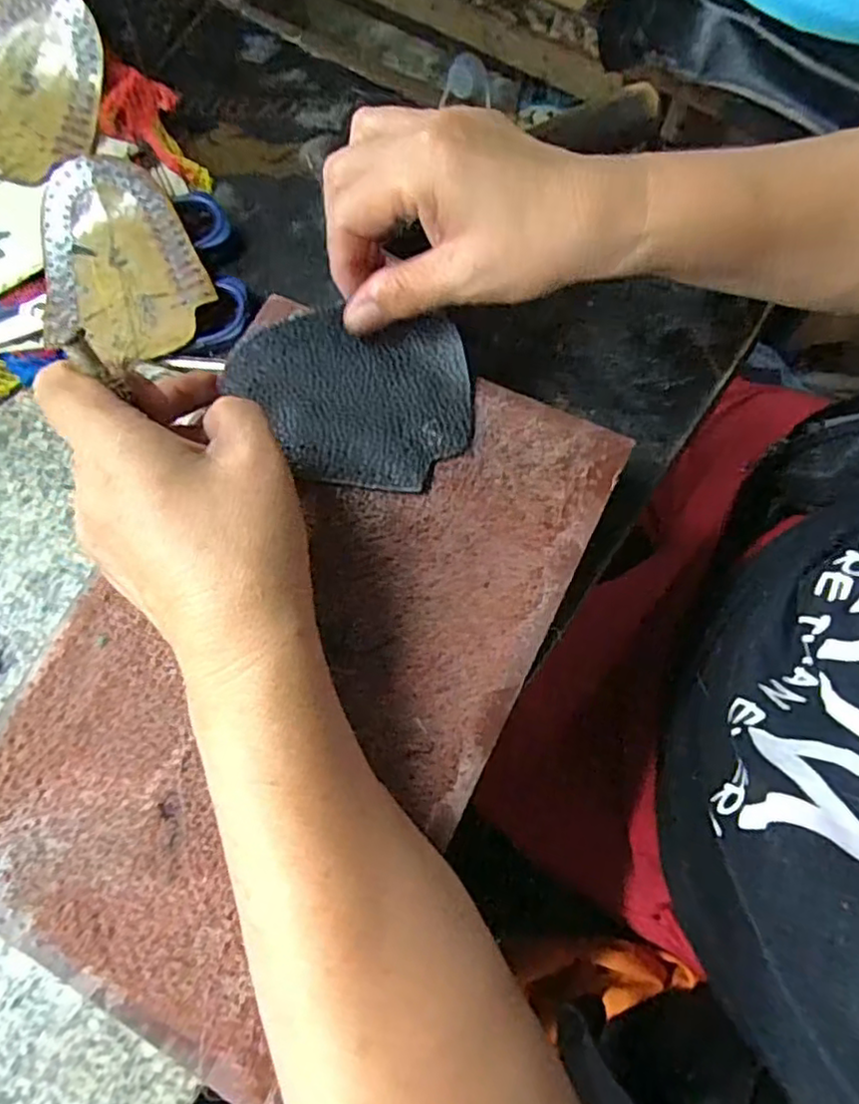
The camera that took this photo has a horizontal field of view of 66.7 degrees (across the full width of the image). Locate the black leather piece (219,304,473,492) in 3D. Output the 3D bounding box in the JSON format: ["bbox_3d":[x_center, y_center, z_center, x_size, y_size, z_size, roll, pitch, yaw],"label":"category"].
[{"bbox_3d":[-0.034,-0.067,0.280,0.103,0.015,0.076,4,72,2],"label":"black leather piece"}]

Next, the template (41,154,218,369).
[{"bbox_3d":[-0.168,-0.151,0.345,0.084,0.024,0.116,-26,74,-5],"label":"template"}]

